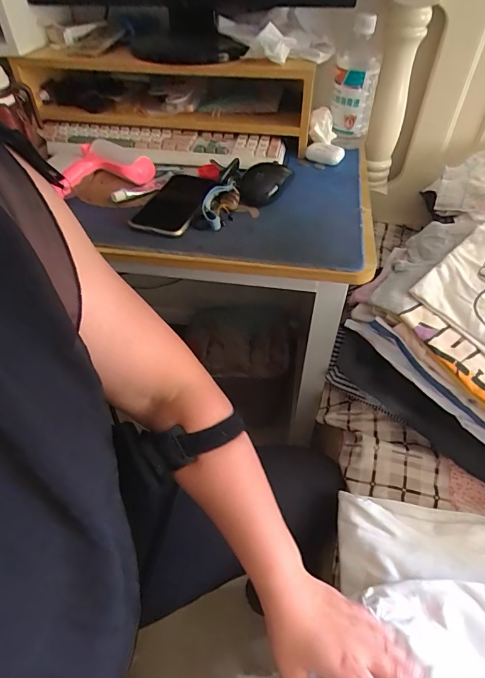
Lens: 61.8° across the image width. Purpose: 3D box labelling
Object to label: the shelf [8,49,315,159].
[{"bbox_3d":[-0.118,-0.403,0.654,0.454,0.099,0.136,6,48,6],"label":"shelf"}]

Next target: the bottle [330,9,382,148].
[{"bbox_3d":[0.169,-0.378,0.609,0.064,0.164,0.055,11,49,11],"label":"bottle"}]

